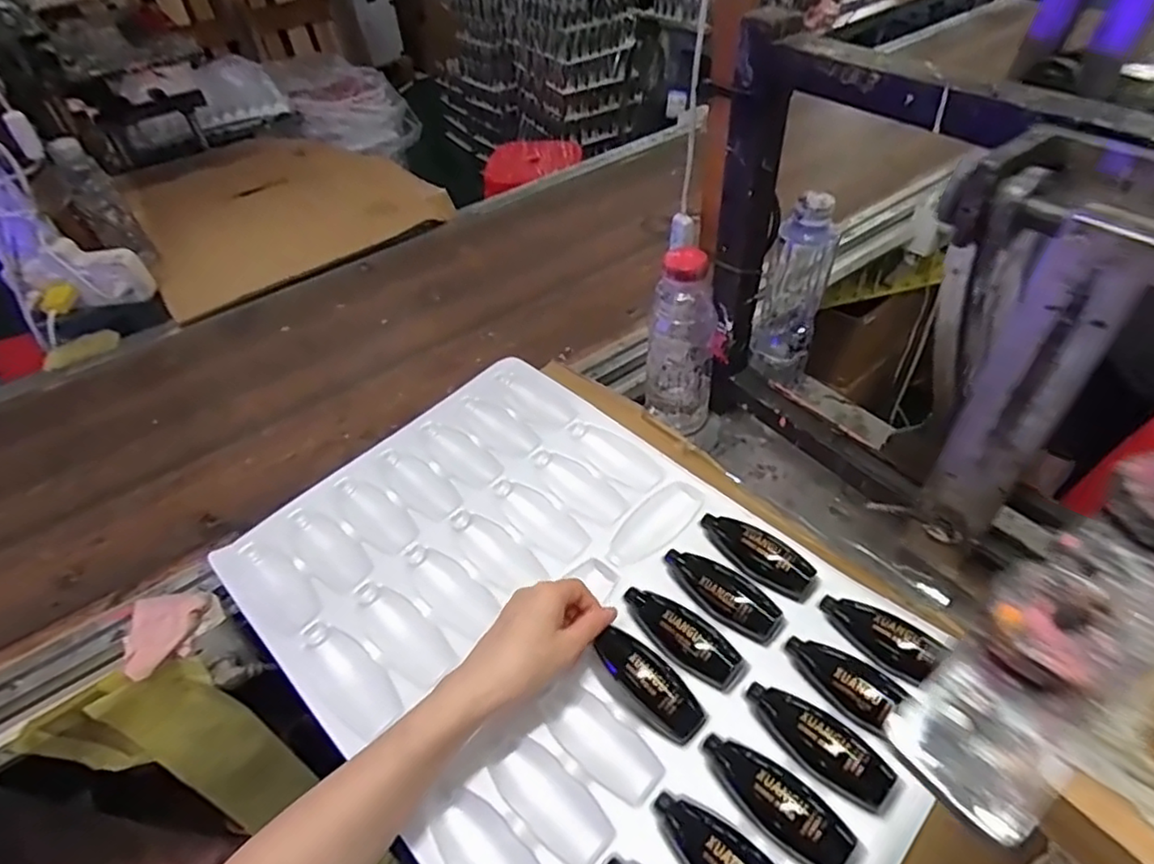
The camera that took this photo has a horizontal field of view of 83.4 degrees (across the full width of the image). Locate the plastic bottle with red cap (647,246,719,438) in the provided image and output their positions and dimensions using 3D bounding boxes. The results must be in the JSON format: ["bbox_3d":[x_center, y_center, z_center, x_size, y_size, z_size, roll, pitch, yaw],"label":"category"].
[{"bbox_3d":[0.100,-0.089,0.633,0.066,0.188,0.069,6,47,11],"label":"plastic bottle with red cap"}]

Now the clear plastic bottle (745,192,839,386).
[{"bbox_3d":[0.205,-0.134,0.617,0.058,0.188,0.052,13,49,18],"label":"clear plastic bottle"}]

